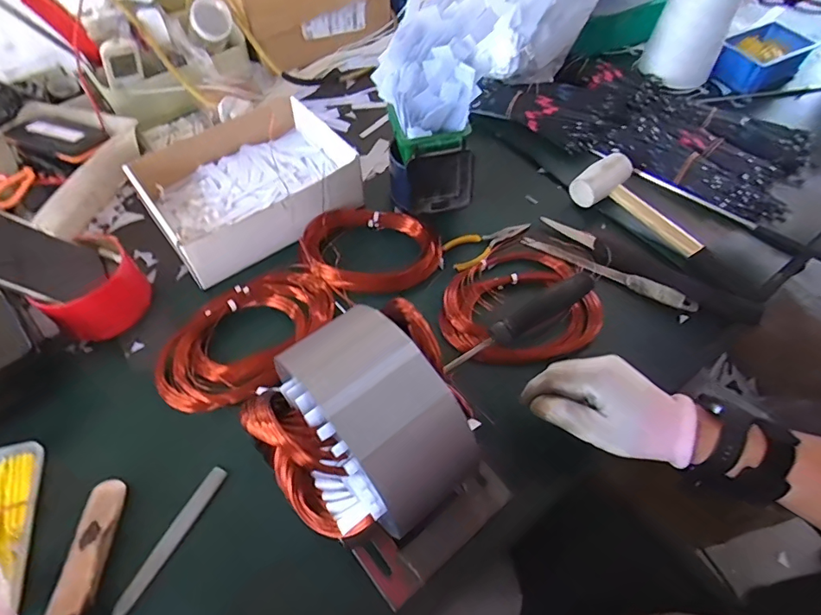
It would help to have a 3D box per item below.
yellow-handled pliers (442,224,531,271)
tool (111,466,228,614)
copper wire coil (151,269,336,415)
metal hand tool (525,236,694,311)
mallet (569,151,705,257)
[{"bbox_3d":[0.102,-0.082,0.616,0.116,0.011,0.047,-23,59,-15],"label":"yellow-handled pliers"},{"bbox_3d":[-0.210,0.202,0.433,0.018,0.005,0.131,26,58,9],"label":"tool"},{"bbox_3d":[-0.177,0.026,0.533,0.128,0.036,0.202,30,60,18],"label":"copper wire coil"},{"bbox_3d":[0.236,-0.044,0.592,0.208,0.014,0.019,26,59,16],"label":"metal hand tool"},{"bbox_3d":[0.299,-0.131,0.631,0.083,0.043,0.174,-38,64,-23],"label":"mallet"}]

